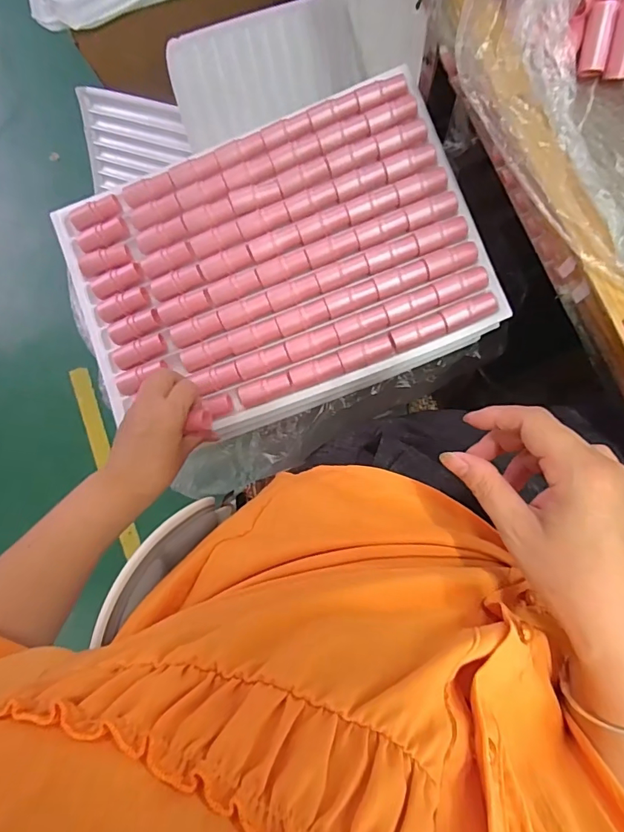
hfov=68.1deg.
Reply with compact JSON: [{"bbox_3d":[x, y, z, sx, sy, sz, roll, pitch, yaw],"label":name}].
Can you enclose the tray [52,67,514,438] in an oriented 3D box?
[{"bbox_3d":[-0.047,-0.168,0.521,0.443,0.033,0.309,-21,83,4],"label":"tray"}]

